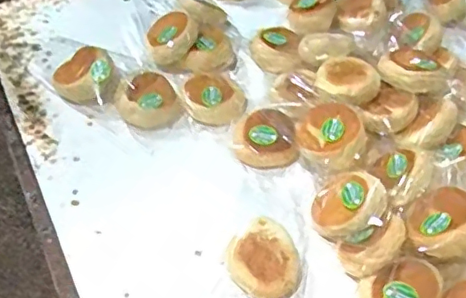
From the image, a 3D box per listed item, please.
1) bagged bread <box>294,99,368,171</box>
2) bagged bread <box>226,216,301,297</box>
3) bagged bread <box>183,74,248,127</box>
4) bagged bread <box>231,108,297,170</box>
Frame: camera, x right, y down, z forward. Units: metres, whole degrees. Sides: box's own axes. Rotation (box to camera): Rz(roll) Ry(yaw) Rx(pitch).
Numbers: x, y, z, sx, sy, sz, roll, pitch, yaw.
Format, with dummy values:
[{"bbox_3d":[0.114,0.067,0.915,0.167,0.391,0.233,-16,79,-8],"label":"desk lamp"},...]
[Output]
[{"bbox_3d":[0.133,-0.015,0.766,0.094,0.036,0.094,-5,59,8],"label":"bagged bread"},{"bbox_3d":[0.038,0.134,0.678,0.086,0.047,0.087,2,49,-2],"label":"bagged bread"},{"bbox_3d":[-0.027,-0.077,0.864,0.098,0.035,0.098,0,49,-4],"label":"bagged bread"},{"bbox_3d":[0.049,-0.015,0.802,0.096,0.037,0.080,4,49,0],"label":"bagged bread"}]

